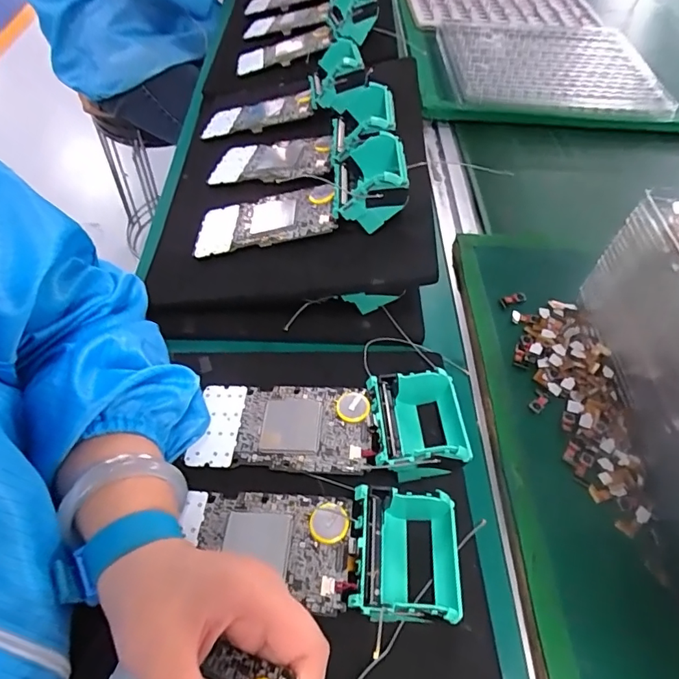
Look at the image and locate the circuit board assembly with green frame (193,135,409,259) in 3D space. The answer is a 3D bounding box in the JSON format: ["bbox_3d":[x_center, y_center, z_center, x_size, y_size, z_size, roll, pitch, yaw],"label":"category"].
[{"bbox_3d":[-0.036,-0.114,0.412,0.195,0.042,0.075,-13,51,19],"label":"circuit board assembly with green frame"}]

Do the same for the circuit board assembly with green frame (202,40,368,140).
[{"bbox_3d":[-0.060,-0.257,0.518,0.194,0.041,0.078,-7,48,27],"label":"circuit board assembly with green frame"}]

